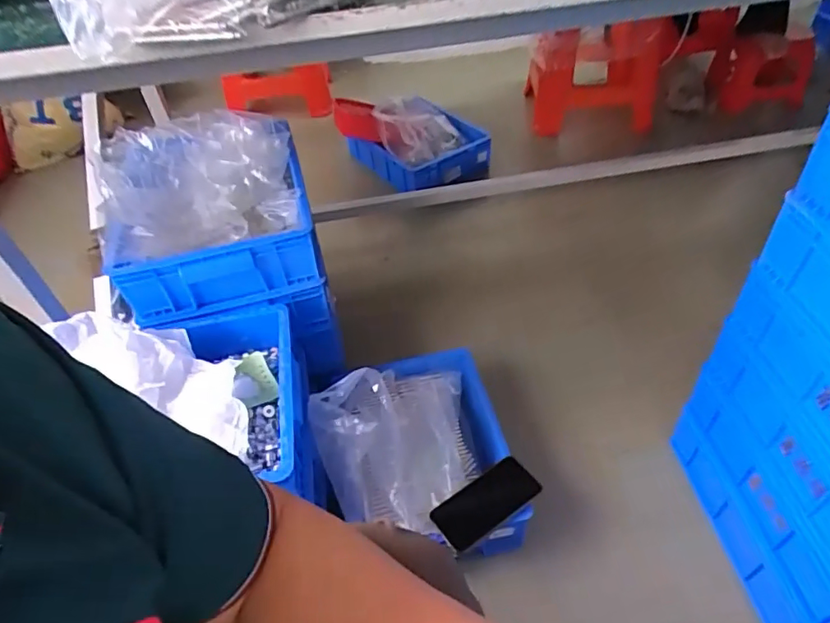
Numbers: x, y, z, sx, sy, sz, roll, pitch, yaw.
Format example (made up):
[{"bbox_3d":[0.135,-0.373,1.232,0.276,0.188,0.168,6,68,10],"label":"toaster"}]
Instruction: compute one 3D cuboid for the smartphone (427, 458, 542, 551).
[{"bbox_3d":[0.104,0.276,0.770,0.156,0.015,0.075,-28,50,-20],"label":"smartphone"}]

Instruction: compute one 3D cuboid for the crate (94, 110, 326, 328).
[{"bbox_3d":[-0.332,-0.173,0.869,0.295,0.154,0.337,-15,47,-9],"label":"crate"}]

